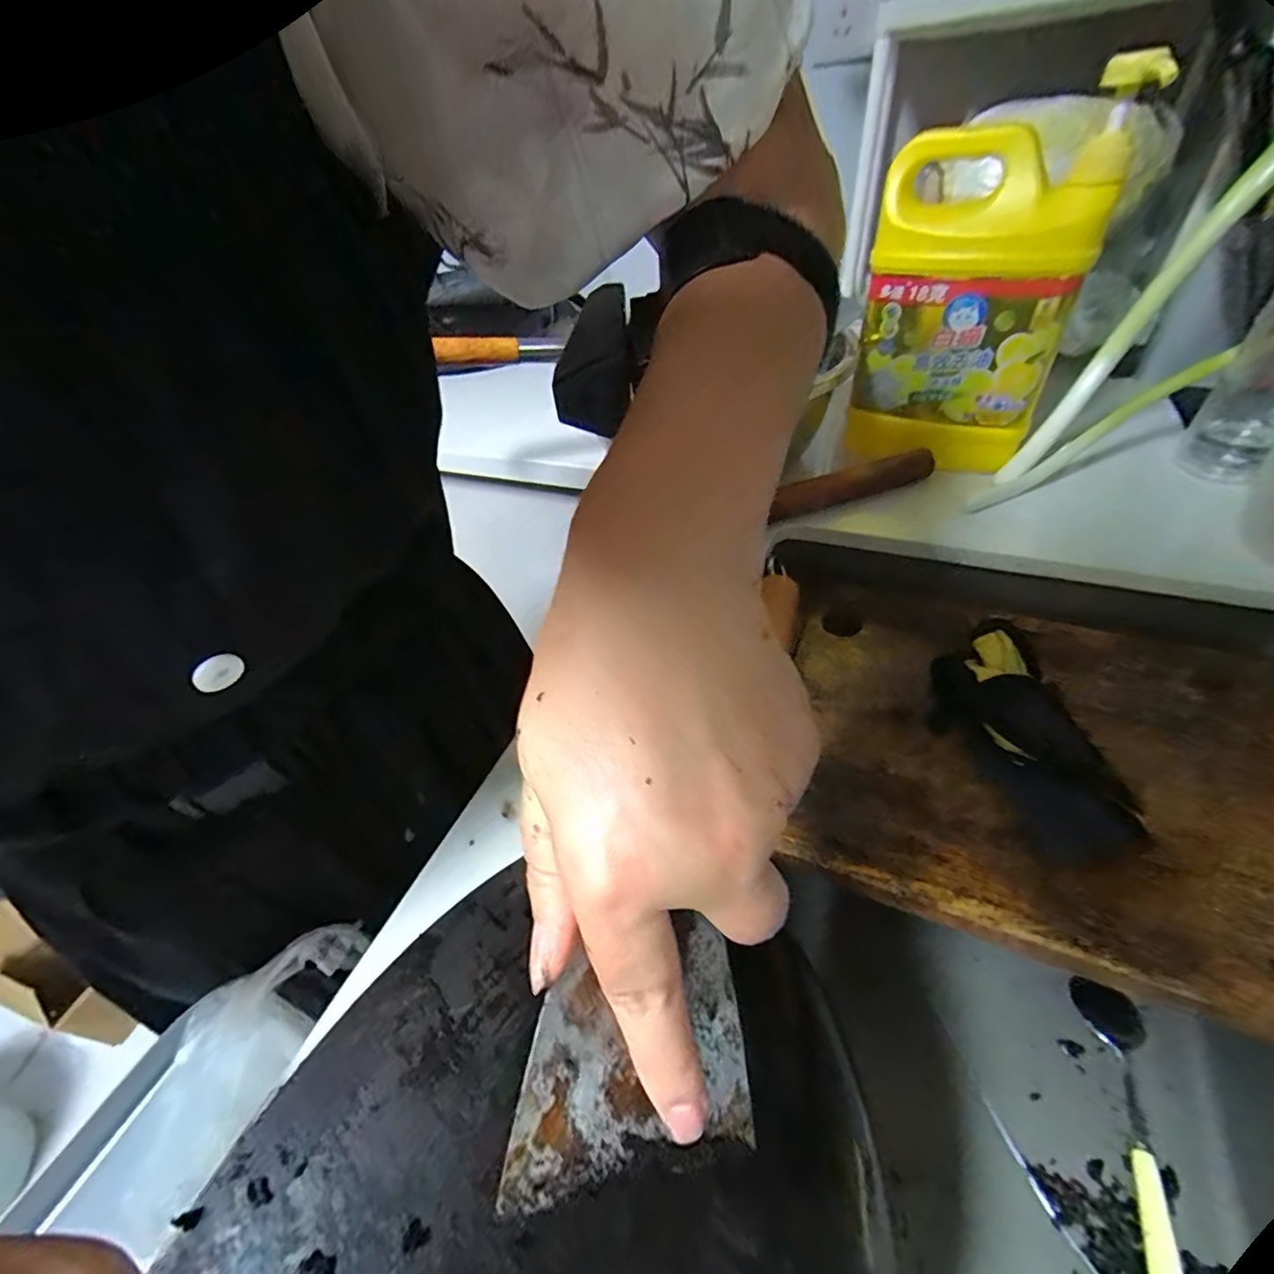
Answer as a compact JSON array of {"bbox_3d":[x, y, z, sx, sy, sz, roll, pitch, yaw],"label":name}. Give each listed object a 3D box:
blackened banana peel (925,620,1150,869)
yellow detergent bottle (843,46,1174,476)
[{"bbox_3d":[0.226,0.056,0.322,0.068,0.034,0.142,-11,58,-4],"label":"blackened banana peel"},{"bbox_3d":[0.246,-0.241,0.424,0.140,0.250,0.076,15,48,21],"label":"yellow detergent bottle"}]

